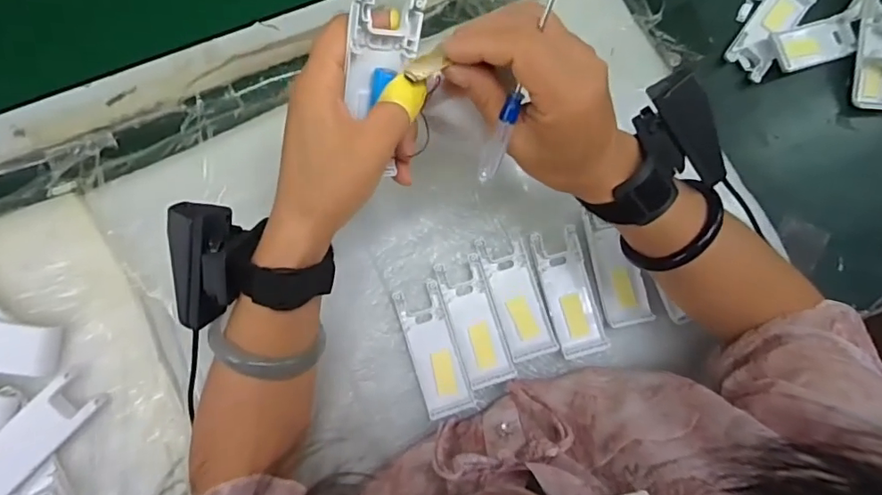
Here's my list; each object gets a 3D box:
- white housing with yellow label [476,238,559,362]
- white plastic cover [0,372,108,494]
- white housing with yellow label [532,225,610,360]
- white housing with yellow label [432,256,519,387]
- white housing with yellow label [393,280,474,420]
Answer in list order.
[{"bbox_3d":[0.064,0.041,0.439,0.039,0.009,0.102,-17,85,-5],"label":"white housing with yellow label"},{"bbox_3d":[-0.303,0.142,0.387,0.037,0.007,0.099,42,83,2],"label":"white plastic cover"},{"bbox_3d":[0.107,0.037,0.436,0.041,0.009,0.103,-14,85,-5],"label":"white housing with yellow label"},{"bbox_3d":[0.029,0.060,0.431,0.038,0.009,0.102,-17,85,-5],"label":"white housing with yellow label"},{"bbox_3d":[-0.006,0.085,0.435,0.038,0.012,0.104,-17,85,-5],"label":"white housing with yellow label"}]

